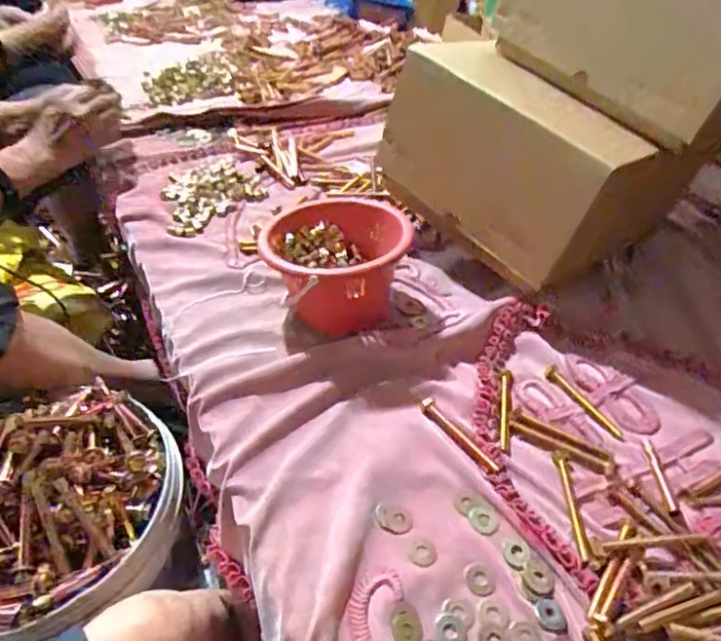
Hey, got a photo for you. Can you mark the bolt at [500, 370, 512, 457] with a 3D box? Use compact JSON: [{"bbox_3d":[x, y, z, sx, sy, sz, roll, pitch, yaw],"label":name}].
[{"bbox_3d":[0.156,0.096,0.599,0.014,0.013,0.113,9,46,8],"label":"bolt"}]

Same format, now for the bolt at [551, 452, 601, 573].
[{"bbox_3d":[0.199,0.173,0.520,0.014,0.012,0.119,1,45,1],"label":"bolt"}]

